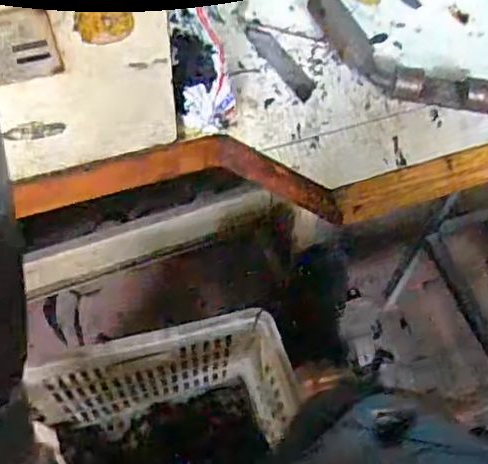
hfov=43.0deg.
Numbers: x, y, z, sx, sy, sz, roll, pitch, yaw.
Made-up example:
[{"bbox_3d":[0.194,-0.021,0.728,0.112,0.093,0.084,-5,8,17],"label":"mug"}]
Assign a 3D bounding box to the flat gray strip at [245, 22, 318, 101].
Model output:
[{"bbox_3d":[0.028,-0.134,0.482,0.020,0.004,0.087,-25,62,-18],"label":"flat gray strip"}]

